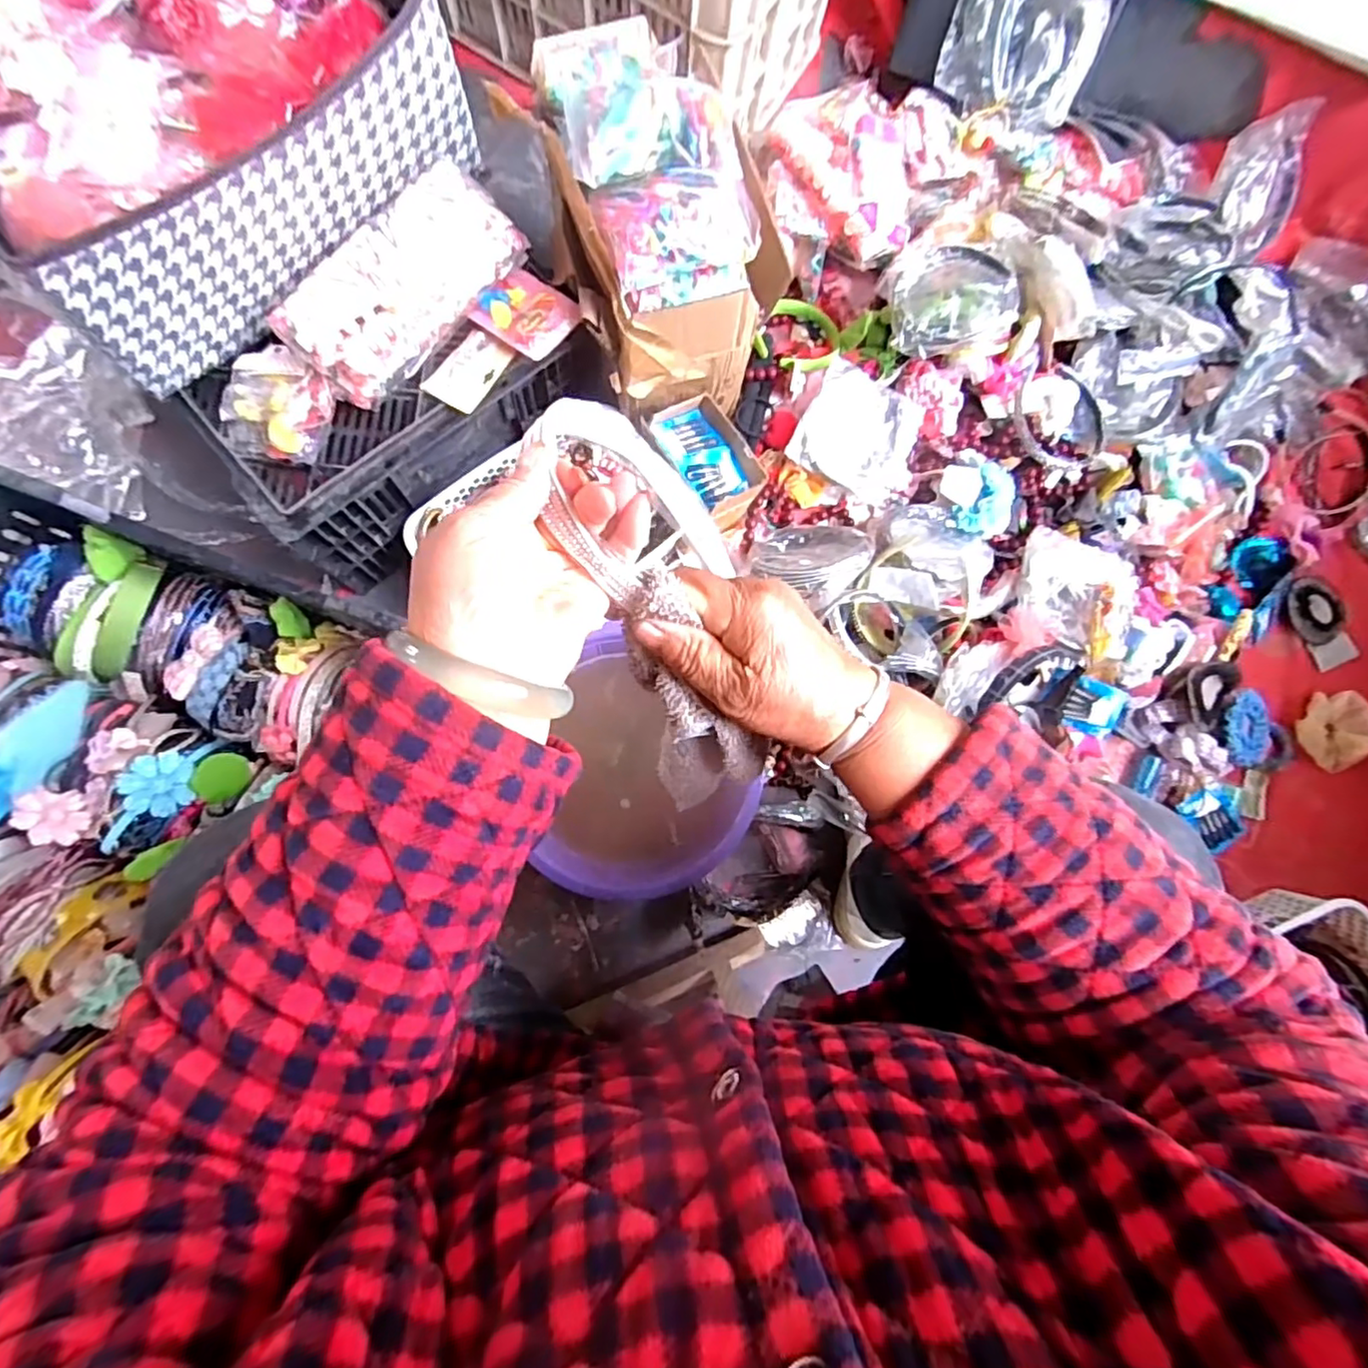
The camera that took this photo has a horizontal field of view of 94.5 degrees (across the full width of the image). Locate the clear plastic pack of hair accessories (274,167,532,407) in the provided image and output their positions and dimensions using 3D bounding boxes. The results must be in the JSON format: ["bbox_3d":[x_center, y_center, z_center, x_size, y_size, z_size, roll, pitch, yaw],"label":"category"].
[{"bbox_3d":[-0.265,-0.378,0.600,0.106,0.077,0.239,43,80,2],"label":"clear plastic pack of hair accessories"}]

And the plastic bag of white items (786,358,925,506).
[{"bbox_3d":[0.230,-0.326,0.824,0.165,0.054,0.144,19,80,-2],"label":"plastic bag of white items"}]

